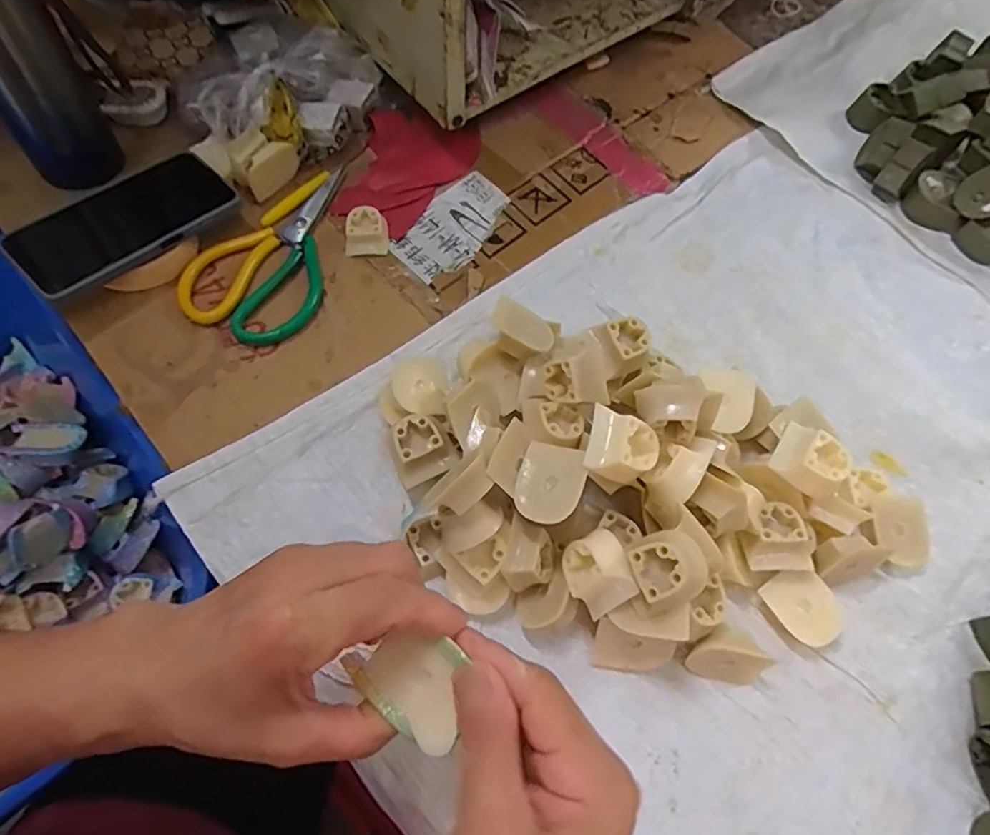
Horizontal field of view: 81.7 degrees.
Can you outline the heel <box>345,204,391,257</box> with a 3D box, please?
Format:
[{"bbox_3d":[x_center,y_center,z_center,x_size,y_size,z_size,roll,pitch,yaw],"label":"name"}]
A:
[{"bbox_3d":[-0.111,-0.163,0.498,0.037,0.020,0.039,1,65,-6],"label":"heel"}]

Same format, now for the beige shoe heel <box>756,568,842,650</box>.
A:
[{"bbox_3d":[0.207,0.129,0.388,0.041,0.022,0.050,-30,72,-18],"label":"beige shoe heel"}]

